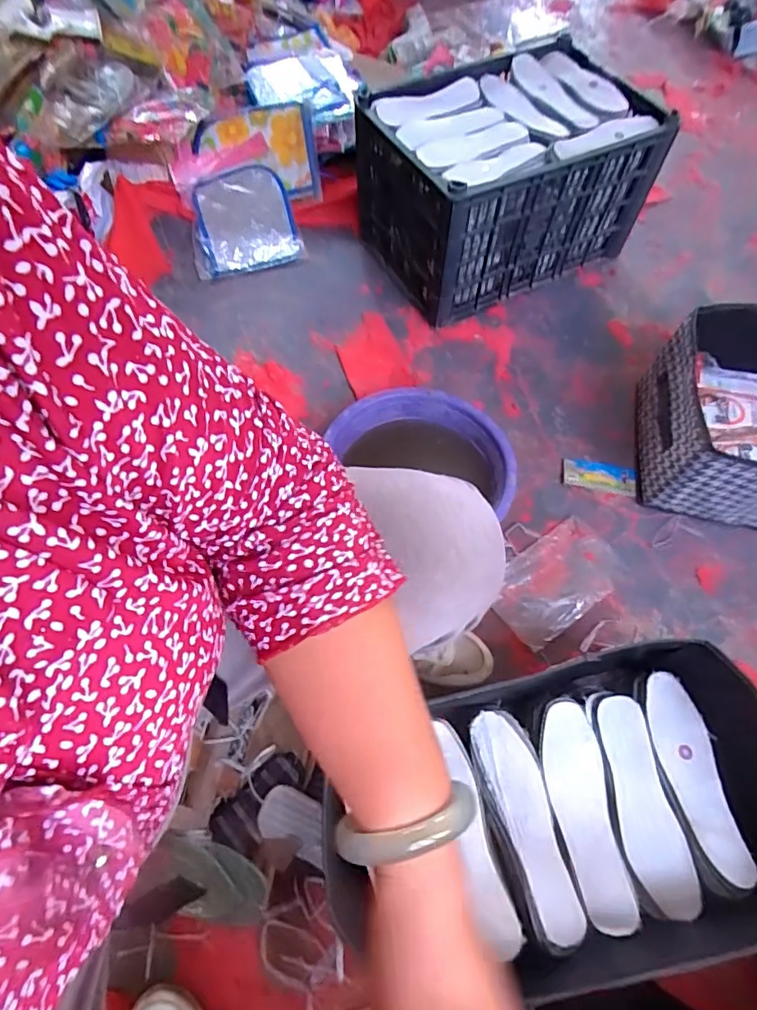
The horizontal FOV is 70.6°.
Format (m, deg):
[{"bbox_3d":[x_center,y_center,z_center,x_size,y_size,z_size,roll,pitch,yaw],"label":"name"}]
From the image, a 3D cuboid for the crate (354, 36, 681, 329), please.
[{"bbox_3d":[0.241,-0.641,1.053,0.474,0.249,0.355,-24,65,-13],"label":"crate"}]

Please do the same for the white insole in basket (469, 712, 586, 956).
[{"bbox_3d":[0.164,0.344,0.587,0.069,0.022,0.222,-14,63,-8],"label":"white insole in basket"}]

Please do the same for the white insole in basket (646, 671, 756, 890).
[{"bbox_3d":[0.369,0.309,0.622,0.072,0.022,0.215,-7,63,-4],"label":"white insole in basket"}]

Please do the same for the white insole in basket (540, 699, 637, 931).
[{"bbox_3d":[0.230,0.341,0.598,0.070,0.023,0.216,-4,62,-3],"label":"white insole in basket"}]

